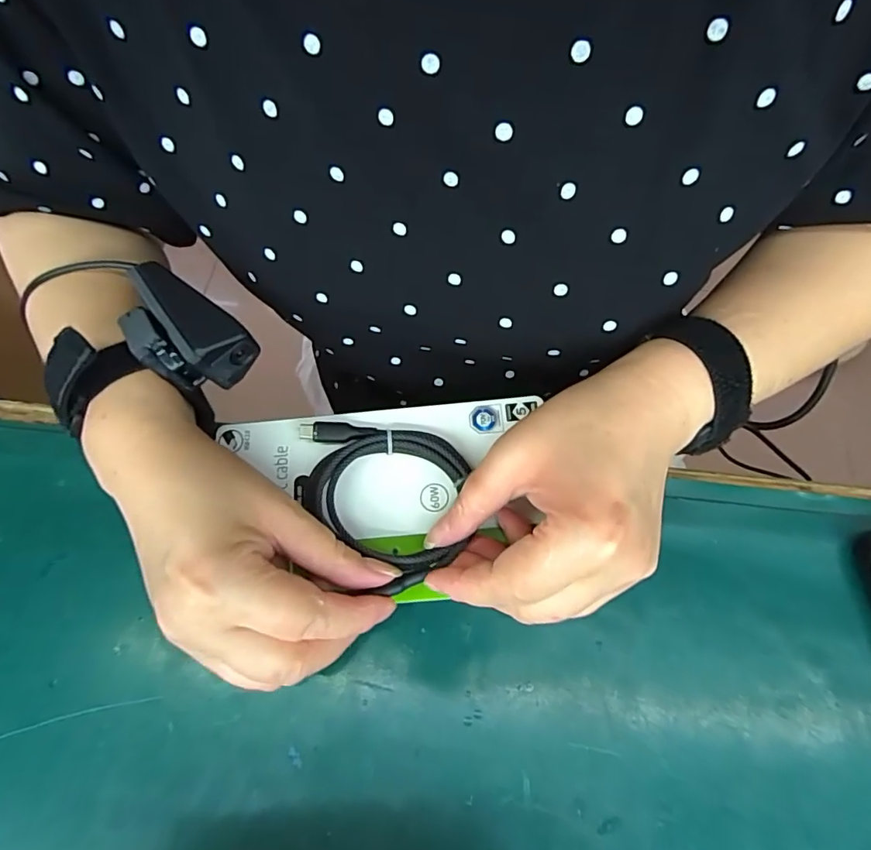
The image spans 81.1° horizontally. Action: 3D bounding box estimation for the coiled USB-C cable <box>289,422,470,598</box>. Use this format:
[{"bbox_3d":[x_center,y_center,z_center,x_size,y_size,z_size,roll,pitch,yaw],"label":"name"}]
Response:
[{"bbox_3d":[-0.030,0.039,0.252,0.087,0.015,0.081,3,67,4],"label":"coiled USB-C cable"}]

